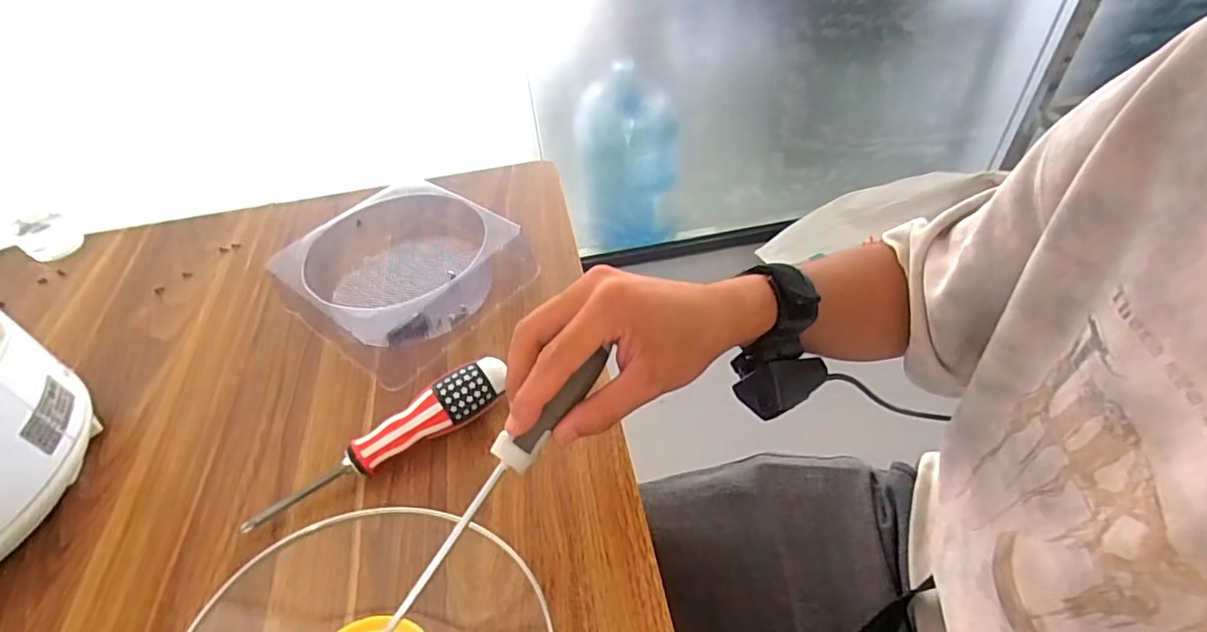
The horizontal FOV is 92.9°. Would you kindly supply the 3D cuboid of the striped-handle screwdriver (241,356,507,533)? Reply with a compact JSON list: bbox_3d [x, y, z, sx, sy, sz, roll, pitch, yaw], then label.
[{"bbox_3d":[-0.144,0.086,0.380,0.179,0.036,0.027,-31,50,-22],"label":"striped-handle screwdriver"}]

